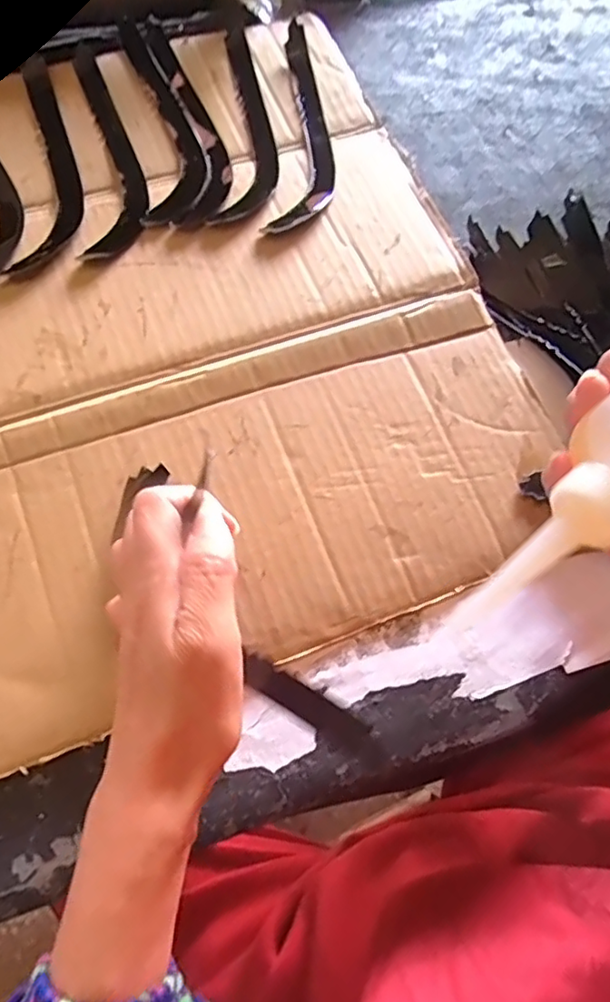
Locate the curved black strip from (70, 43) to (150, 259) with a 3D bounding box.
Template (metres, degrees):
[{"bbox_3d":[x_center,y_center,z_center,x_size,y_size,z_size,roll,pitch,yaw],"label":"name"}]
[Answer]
[{"bbox_3d":[-0.144,-0.263,0.432,0.047,0.006,0.205,-8,71,-5],"label":"curved black strip"}]

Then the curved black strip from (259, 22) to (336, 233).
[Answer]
[{"bbox_3d":[0.002,-0.280,0.438,0.048,0.009,0.199,5,71,-1],"label":"curved black strip"}]

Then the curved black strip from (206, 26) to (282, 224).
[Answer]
[{"bbox_3d":[-0.041,-0.284,0.439,0.046,0.007,0.195,2,71,-2],"label":"curved black strip"}]

